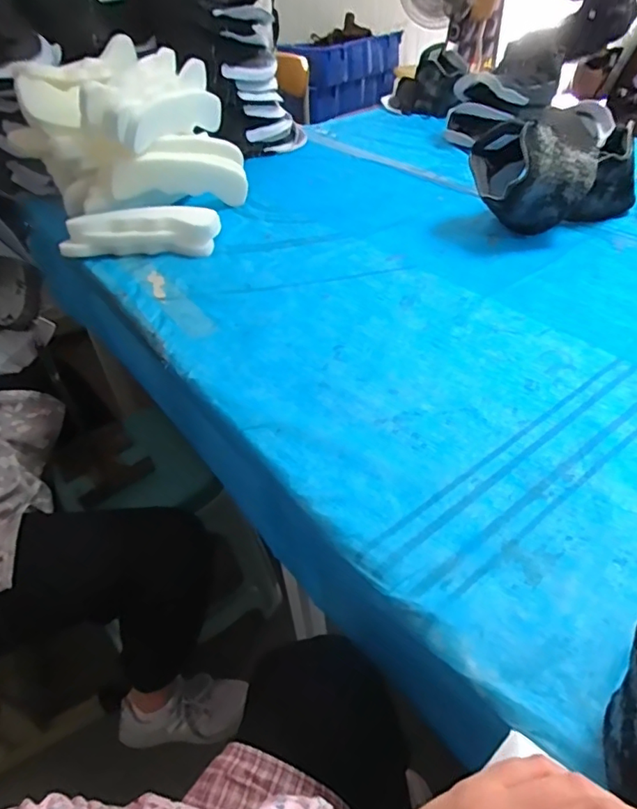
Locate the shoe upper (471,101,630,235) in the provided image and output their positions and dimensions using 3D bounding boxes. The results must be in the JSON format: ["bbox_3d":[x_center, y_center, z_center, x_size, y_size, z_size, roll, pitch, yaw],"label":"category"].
[{"bbox_3d":[0.390,-0.383,0.875,0.257,0.158,0.170,-22,45,-19],"label":"shoe upper"}]

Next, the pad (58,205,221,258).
[{"bbox_3d":[-0.328,-0.323,0.981,0.288,0.062,0.124,8,43,12],"label":"pad"}]

